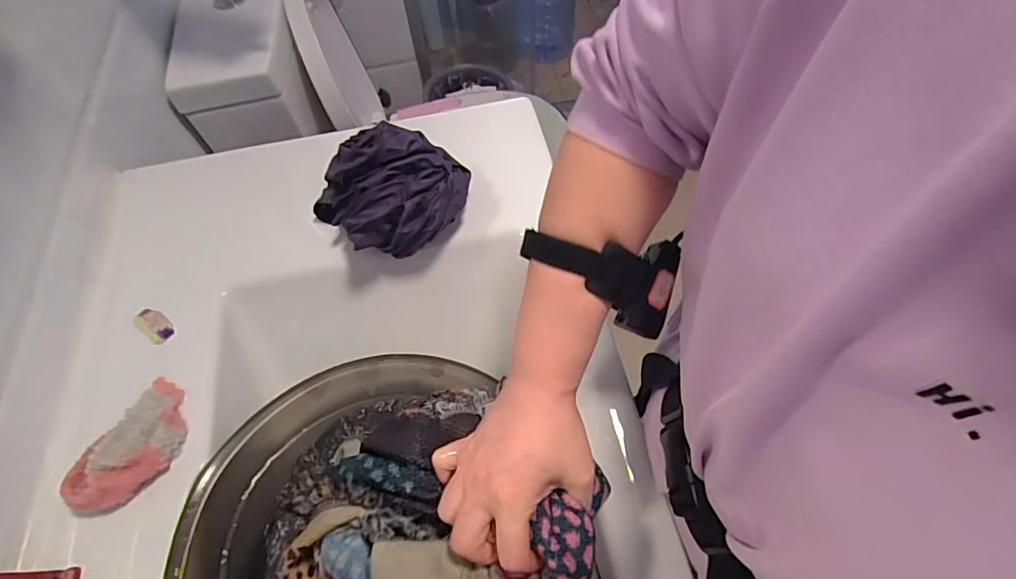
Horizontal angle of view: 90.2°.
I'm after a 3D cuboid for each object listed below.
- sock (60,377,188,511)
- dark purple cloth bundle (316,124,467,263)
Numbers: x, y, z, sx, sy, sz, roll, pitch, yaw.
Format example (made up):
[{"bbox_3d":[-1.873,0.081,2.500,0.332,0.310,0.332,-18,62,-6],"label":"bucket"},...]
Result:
[{"bbox_3d":[-0.315,0.131,0.428,0.065,0.039,0.109,17,63,12],"label":"sock"},{"bbox_3d":[-0.114,-0.100,0.522,0.145,0.097,0.134,-35,65,-16],"label":"dark purple cloth bundle"}]

